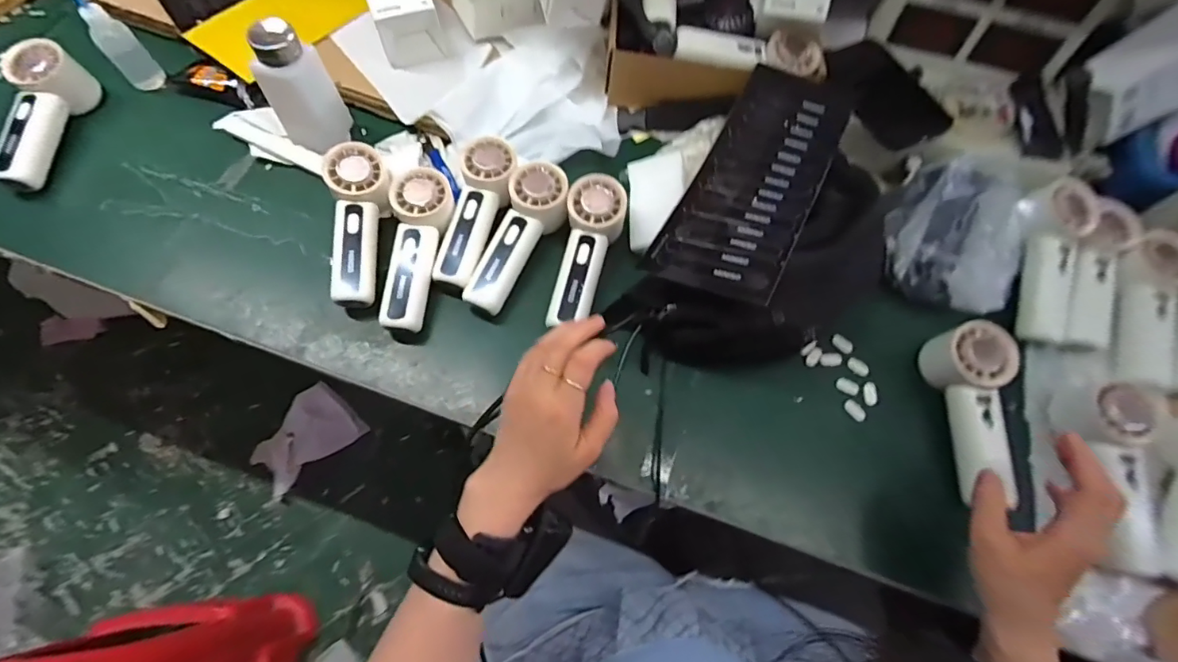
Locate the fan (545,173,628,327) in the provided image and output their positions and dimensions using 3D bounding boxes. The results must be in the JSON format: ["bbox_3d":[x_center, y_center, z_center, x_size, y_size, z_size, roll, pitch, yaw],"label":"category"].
[{"bbox_3d":[-0.003,-0.075,0.490,0.059,0.031,0.158,15,78,4],"label":"fan"}]

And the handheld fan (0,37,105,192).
[{"bbox_3d":[-0.577,-0.223,0.519,0.048,0.054,0.155,4,66,-1],"label":"handheld fan"}]

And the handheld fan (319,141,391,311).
[{"bbox_3d":[-0.226,-0.103,0.491,0.051,0.032,0.158,-1,82,-3],"label":"handheld fan"}]

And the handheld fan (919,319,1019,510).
[{"bbox_3d":[0.351,0.071,0.458,0.057,0.048,0.151,-1,82,-3],"label":"handheld fan"}]

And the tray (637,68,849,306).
[{"bbox_3d":[0.162,-0.154,0.478,0.110,0.025,0.313,20,60,21],"label":"tray"}]

